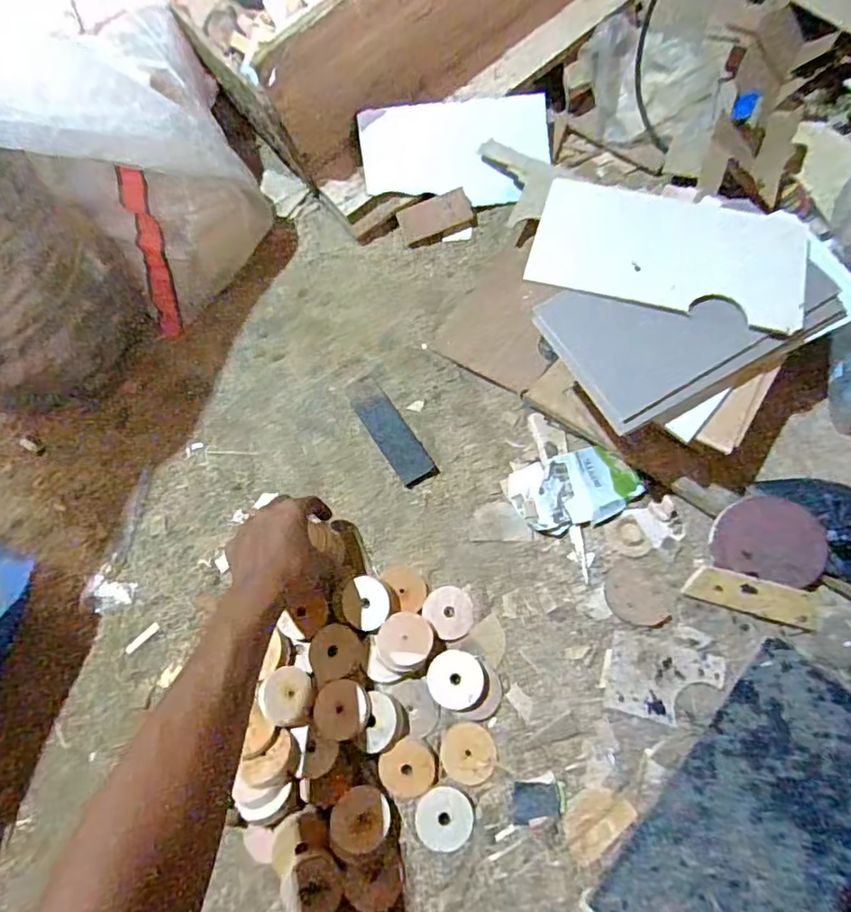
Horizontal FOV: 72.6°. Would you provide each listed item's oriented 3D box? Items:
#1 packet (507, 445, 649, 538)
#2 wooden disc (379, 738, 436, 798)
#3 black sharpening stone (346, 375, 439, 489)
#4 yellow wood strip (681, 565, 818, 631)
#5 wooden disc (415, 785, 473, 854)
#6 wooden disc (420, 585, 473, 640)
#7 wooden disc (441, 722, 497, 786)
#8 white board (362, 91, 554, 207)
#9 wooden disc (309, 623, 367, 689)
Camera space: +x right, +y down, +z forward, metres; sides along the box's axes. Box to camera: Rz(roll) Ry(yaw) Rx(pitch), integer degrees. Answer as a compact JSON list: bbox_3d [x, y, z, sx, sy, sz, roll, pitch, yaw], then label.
[{"bbox_3d":[0.159,0.034,0.617,0.129,0.026,0.079,-16,67,-4],"label":"packet"},{"bbox_3d":[-0.016,0.285,0.527,0.049,0.007,0.045,-1,67,2],"label":"wooden disc"},{"bbox_3d":[-0.041,-0.030,0.660,0.041,0.009,0.146,-31,69,-10],"label":"black sharpening stone"},{"bbox_3d":[0.317,0.135,0.561,0.121,0.006,0.034,16,86,6],"label":"yellow wood strip"},{"bbox_3d":[0.018,0.323,0.516,0.050,0.005,0.048,-10,67,-1],"label":"wooden disc"},{"bbox_3d":[0.024,0.155,0.578,0.045,0.014,0.051,-40,71,-13],"label":"wooden disc"},{"bbox_3d":[0.040,0.272,0.530,0.049,0.005,0.051,-1,67,2],"label":"wooden disc"},{"bbox_3d":[0.041,-0.396,0.756,0.243,0.016,0.130,-6,98,-3],"label":"white board"},{"bbox_3d":[-0.086,0.191,0.564,0.054,0.005,0.053,-1,67,2],"label":"wooden disc"}]

